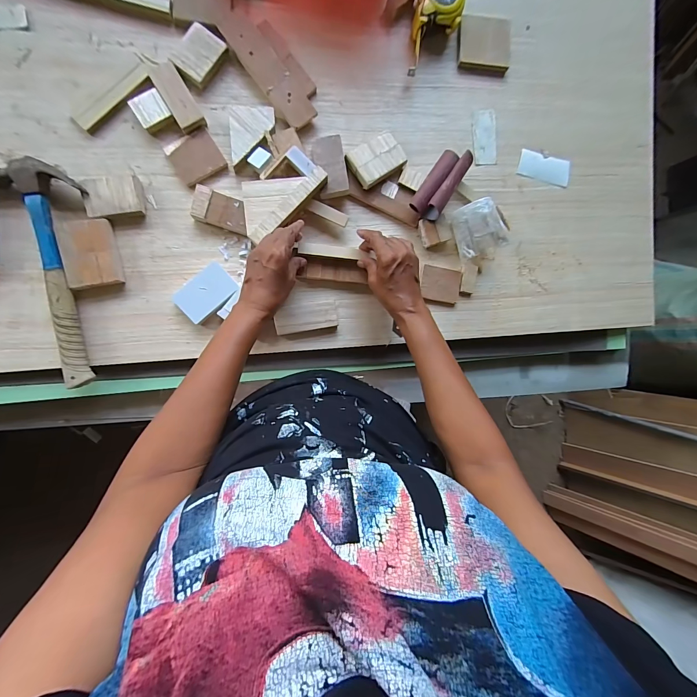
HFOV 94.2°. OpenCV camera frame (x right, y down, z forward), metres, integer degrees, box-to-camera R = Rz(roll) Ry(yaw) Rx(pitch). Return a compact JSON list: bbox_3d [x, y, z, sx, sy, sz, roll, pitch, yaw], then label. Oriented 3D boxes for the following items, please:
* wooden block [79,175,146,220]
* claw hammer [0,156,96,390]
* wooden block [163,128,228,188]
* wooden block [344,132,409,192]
[{"bbox_3d":[-0.307,-0.199,0.426,0.066,0.017,0.052,-10,95,-9],"label":"wooden block"},{"bbox_3d":[-0.387,-0.090,0.412,0.101,0.026,0.278,-3,94,-10],"label":"claw hammer"},{"bbox_3d":[-0.209,-0.263,0.446,0.062,0.007,0.059,-33,98,-6],"label":"wooden block"},{"bbox_3d":[0.041,-0.275,0.471,0.079,0.014,0.055,-38,99,-6],"label":"wooden block"}]

